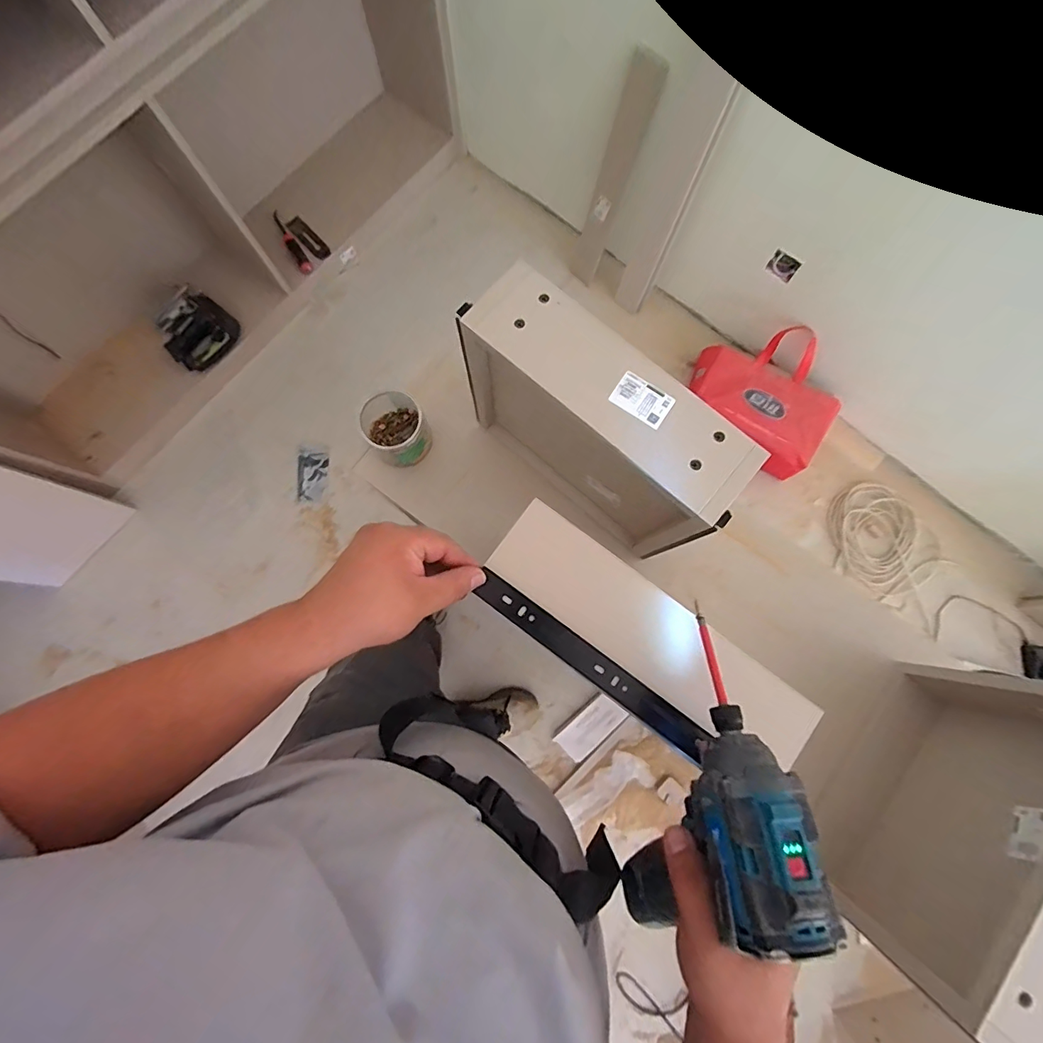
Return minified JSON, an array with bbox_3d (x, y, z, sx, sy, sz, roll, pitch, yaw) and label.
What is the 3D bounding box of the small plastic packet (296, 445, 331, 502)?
[{"bbox_3d":[-0.615,-0.148,1.407,0.085,0.019,0.176,2,80,0],"label":"small plastic packet"}]

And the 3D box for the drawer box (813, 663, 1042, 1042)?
[{"bbox_3d":[0.515,0.348,0.547,0.111,0.308,0.346,35,81,6],"label":"drawer box"}]

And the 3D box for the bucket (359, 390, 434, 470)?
[{"bbox_3d":[-0.197,-0.145,0.752,0.088,0.086,0.101,-31,81,-6],"label":"bucket"}]

